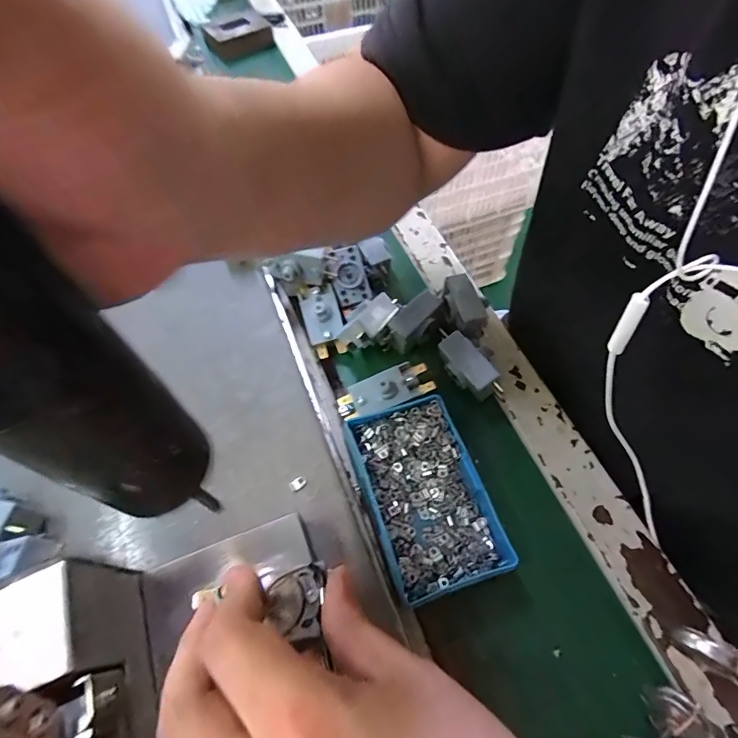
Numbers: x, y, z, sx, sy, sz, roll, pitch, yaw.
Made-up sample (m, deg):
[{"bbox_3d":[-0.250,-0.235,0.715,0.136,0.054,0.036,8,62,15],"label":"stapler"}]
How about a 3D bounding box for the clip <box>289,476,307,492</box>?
[{"bbox_3d":[-0.043,0.068,0.259,0.010,0.004,0.008,-36,64,-18],"label":"clip"}]

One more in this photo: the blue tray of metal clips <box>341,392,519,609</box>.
[{"bbox_3d":[0.034,0.077,0.274,0.070,0.021,0.114,-17,60,-9],"label":"blue tray of metal clips"}]

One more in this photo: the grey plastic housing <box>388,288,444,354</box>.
[{"bbox_3d":[0.035,-0.037,0.337,0.049,0.022,0.024,-40,65,-20],"label":"grey plastic housing"}]

